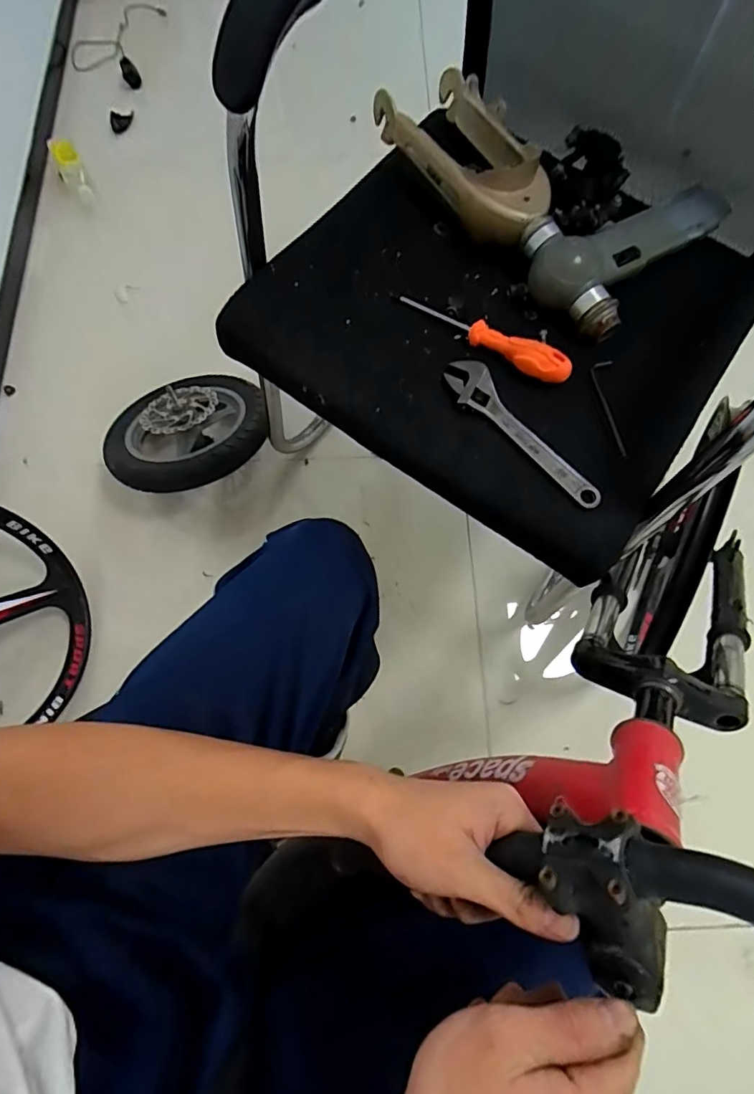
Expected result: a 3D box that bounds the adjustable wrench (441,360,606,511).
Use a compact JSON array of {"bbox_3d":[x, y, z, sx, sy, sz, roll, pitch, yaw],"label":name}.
[{"bbox_3d":[0.136,-0.107,0.490,0.042,0.015,0.190,-35,76,-9],"label":"adjustable wrench"}]

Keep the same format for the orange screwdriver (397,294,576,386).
[{"bbox_3d":[0.108,-0.215,0.519,0.187,0.029,0.022,29,76,9],"label":"orange screwdriver"}]

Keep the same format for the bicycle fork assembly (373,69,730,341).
[{"bbox_3d":[0.177,-0.418,0.564,0.368,0.057,0.237,41,78,12],"label":"bicycle fork assembly"}]

